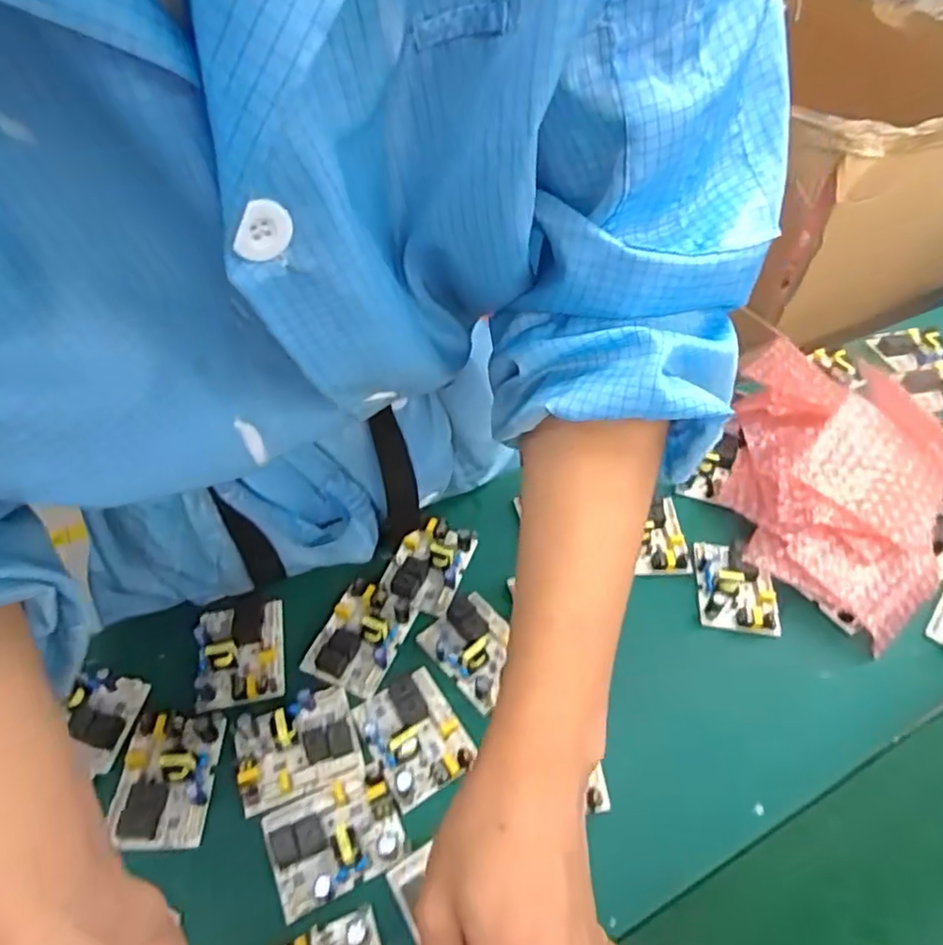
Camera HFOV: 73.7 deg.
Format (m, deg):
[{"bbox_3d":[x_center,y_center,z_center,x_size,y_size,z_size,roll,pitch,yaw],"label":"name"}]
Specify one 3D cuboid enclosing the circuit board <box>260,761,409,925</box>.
[{"bbox_3d":[-0.087,0.227,0.395,0.080,0.025,0.062,-21,54,-18],"label":"circuit board"}]

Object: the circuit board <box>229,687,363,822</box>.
[{"bbox_3d":[-0.121,0.185,0.429,0.080,0.021,0.063,-15,53,-14],"label":"circuit board"}]

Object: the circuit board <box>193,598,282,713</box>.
[{"bbox_3d":[-0.176,0.133,0.476,0.061,0.019,0.080,-9,51,-9],"label":"circuit board"}]

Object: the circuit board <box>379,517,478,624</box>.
[{"bbox_3d":[-0.038,0.078,0.526,0.058,0.025,0.096,17,52,12],"label":"circuit board"}]

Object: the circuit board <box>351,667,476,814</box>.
[{"bbox_3d":[-0.040,0.181,0.438,0.063,0.020,0.079,-25,56,-21],"label":"circuit board"}]

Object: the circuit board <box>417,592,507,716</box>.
[{"bbox_3d":[0.004,0.131,0.481,0.061,0.016,0.077,-36,60,-27],"label":"circuit board"}]

